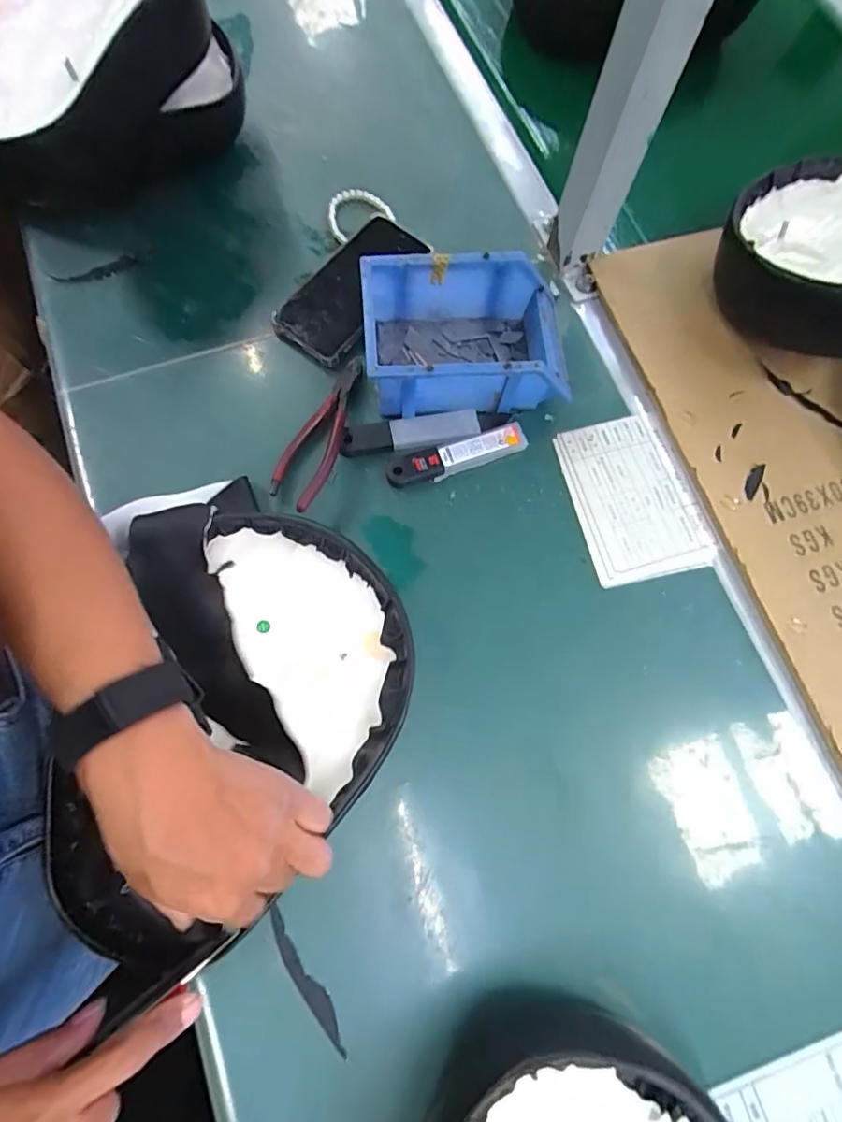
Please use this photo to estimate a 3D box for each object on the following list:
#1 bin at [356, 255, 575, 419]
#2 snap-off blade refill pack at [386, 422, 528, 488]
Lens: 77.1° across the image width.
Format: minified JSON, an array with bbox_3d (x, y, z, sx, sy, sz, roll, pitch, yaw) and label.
[{"bbox_3d":[0.039,-0.195,0.466,0.173,0.074,0.114,-4,73,-4],"label":"bin"},{"bbox_3d":[0.033,-0.093,0.469,0.126,0.015,0.028,-16,74,-7],"label":"snap-off blade refill pack"}]

